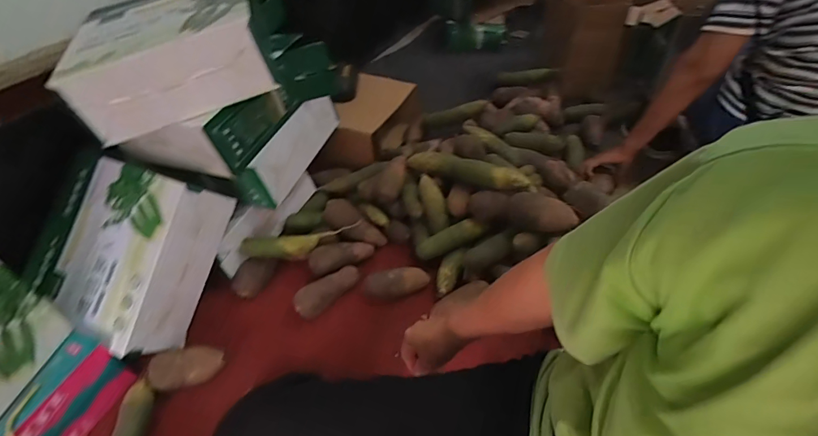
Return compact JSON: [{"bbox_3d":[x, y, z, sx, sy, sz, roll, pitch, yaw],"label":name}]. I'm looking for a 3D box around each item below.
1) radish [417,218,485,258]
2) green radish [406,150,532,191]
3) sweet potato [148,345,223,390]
[{"bbox_3d":[0.104,0.051,1.020,0.178,0.049,0.058,-23,47,5],"label":"radish"},{"bbox_3d":[0.150,-0.120,1.044,0.334,0.070,0.075,18,48,39],"label":"green radish"},{"bbox_3d":[-0.457,0.309,0.850,0.133,0.063,0.073,1,55,-26],"label":"sweet potato"}]

